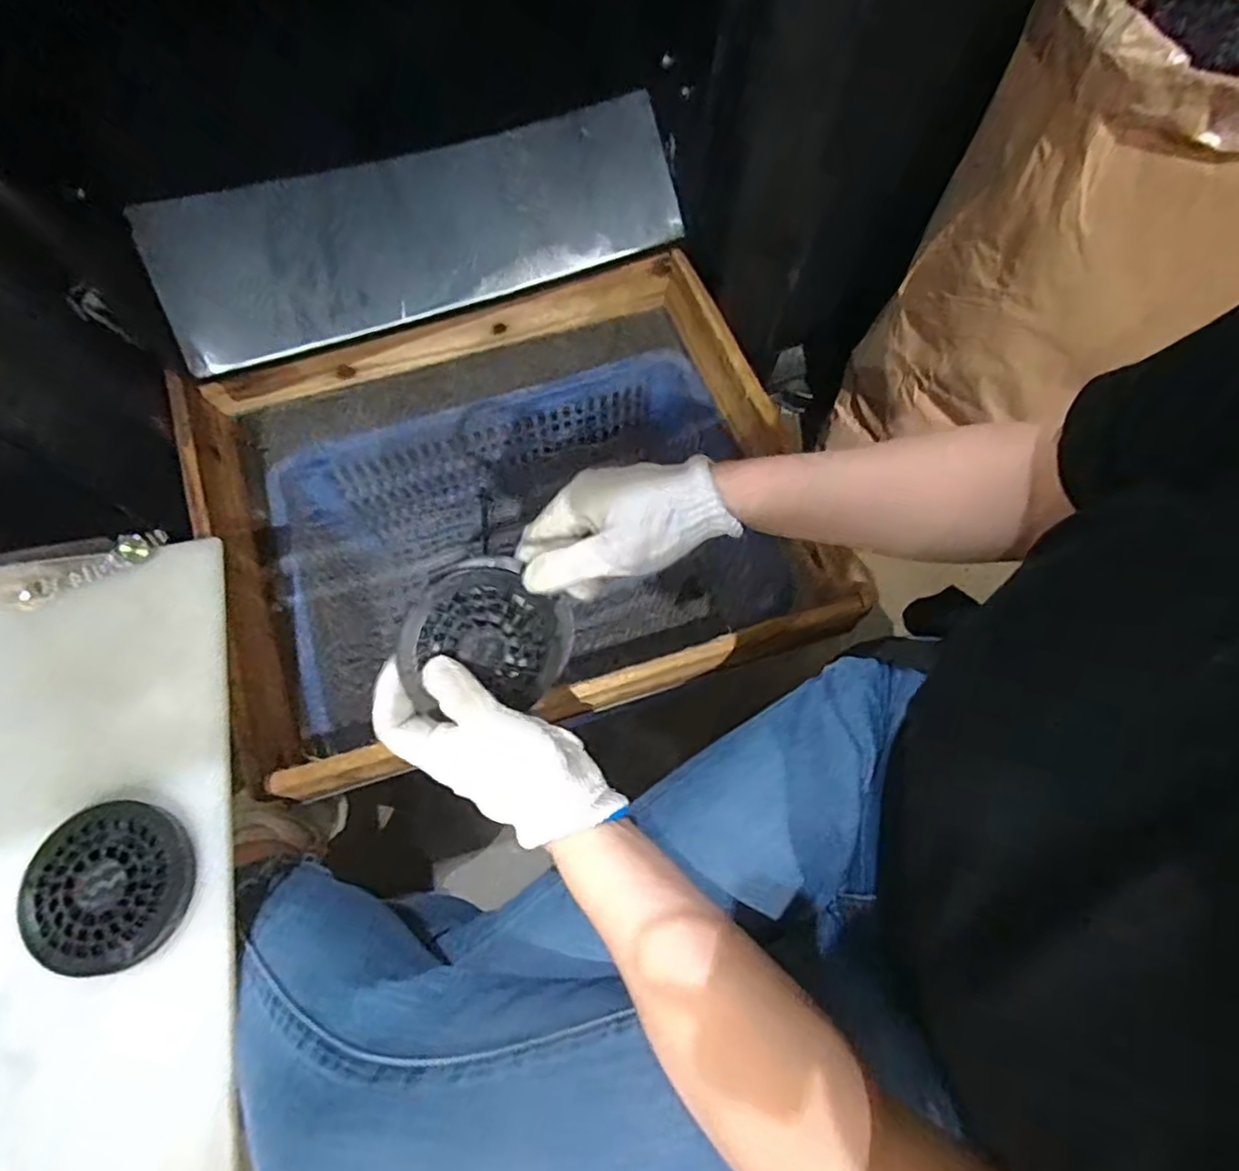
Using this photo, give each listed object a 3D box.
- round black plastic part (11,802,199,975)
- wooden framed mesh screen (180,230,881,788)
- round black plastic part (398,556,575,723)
[{"bbox_3d":[-0.322,0.188,0.413,0.098,0.014,0.095,0,70,-1],"label":"round black plastic part"},{"bbox_3d":[-0.116,-0.074,0.672,0.545,0.158,0.439,-16,71,-6],"label":"wooden framed mesh screen"},{"bbox_3d":[-0.080,0.033,0.407,0.098,0.018,0.092,30,93,-23],"label":"round black plastic part"}]

